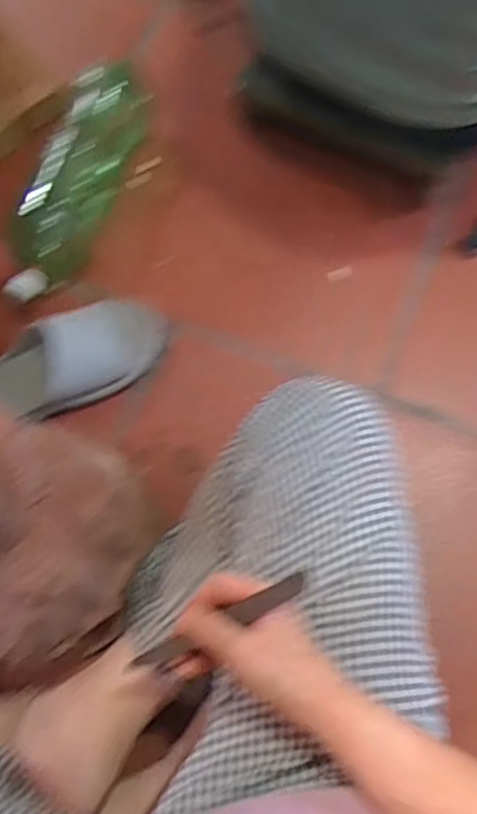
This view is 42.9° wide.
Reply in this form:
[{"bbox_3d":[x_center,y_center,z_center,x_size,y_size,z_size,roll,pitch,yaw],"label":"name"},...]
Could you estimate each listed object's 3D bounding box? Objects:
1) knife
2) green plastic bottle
[{"bbox_3d":[-0.017,0.158,0.439,0.164,0.013,0.015,-35,68,26],"label":"knife"},{"bbox_3d":[-0.197,-0.282,0.774,0.096,0.082,0.335,10,70,6],"label":"green plastic bottle"}]

